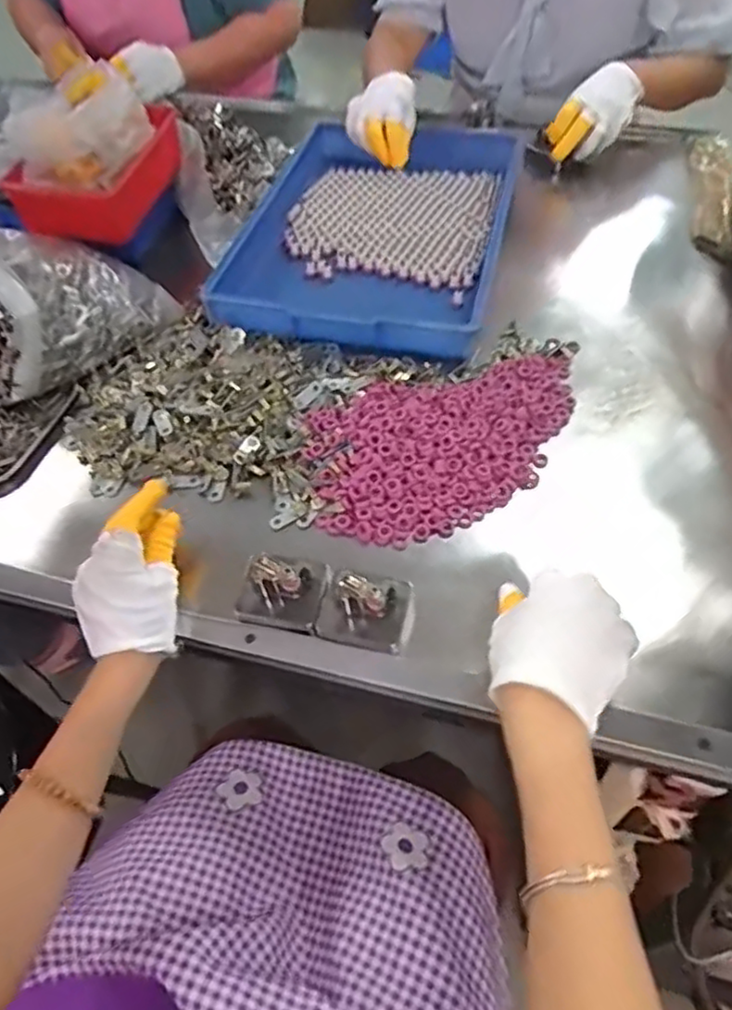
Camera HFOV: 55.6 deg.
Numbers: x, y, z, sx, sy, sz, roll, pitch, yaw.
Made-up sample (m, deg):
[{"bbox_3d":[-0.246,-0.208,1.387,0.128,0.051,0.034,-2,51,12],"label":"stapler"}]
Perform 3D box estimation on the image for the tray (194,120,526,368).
[{"bbox_3d":[0.015,-0.340,0.827,0.288,0.042,0.444,9,54,11],"label":"tray"}]

